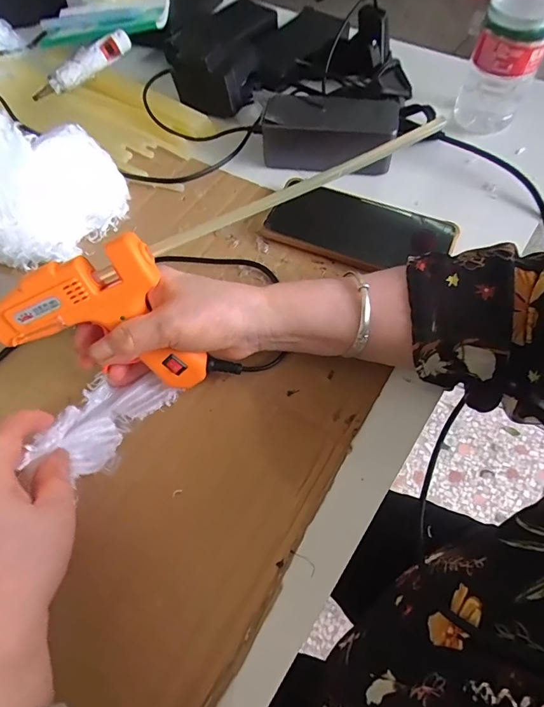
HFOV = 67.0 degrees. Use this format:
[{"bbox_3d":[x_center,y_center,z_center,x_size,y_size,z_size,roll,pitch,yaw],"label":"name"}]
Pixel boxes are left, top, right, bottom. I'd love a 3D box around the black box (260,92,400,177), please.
[{"bbox_3d":[0.058,-0.225,0.412,0.127,0.047,0.061,8,63,7],"label":"black box"}]

